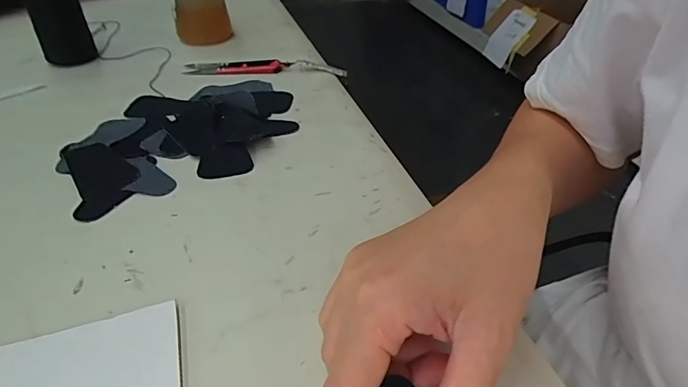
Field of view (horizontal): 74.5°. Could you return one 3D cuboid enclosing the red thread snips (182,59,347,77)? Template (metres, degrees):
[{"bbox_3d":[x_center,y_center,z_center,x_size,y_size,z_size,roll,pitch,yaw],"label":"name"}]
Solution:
[{"bbox_3d":[-0.086,-0.137,0.486,0.174,0.011,0.024,1,39,2],"label":"red thread snips"}]

